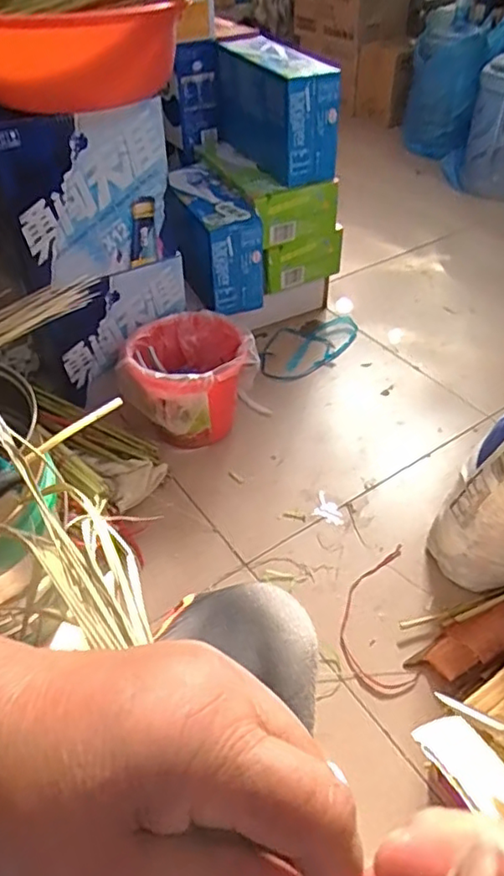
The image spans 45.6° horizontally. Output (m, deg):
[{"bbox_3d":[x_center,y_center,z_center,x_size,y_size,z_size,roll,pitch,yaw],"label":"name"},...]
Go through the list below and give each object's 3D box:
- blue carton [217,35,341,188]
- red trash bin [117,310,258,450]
[{"bbox_3d":[0.042,-0.706,1.302,0.124,0.229,0.352,-23,49,-20],"label":"blue carton"},{"bbox_3d":[-0.115,-0.097,1.140,0.243,0.197,0.228,1,45,2],"label":"red trash bin"}]

